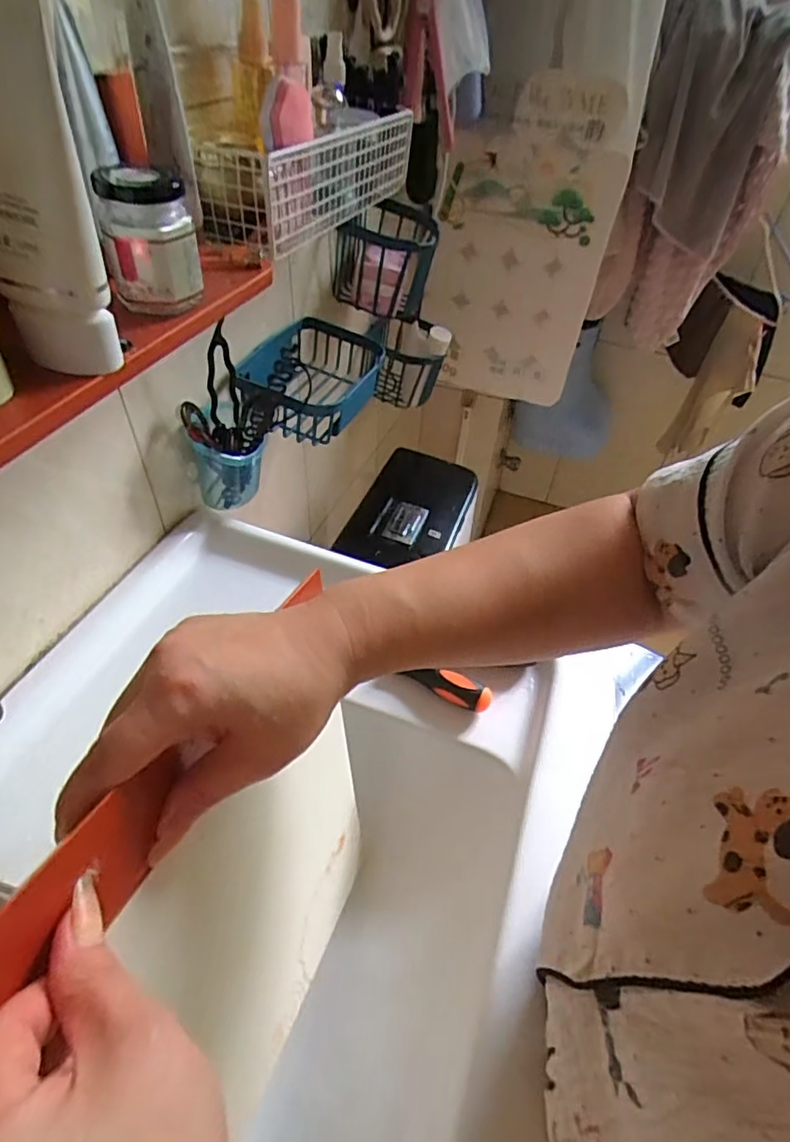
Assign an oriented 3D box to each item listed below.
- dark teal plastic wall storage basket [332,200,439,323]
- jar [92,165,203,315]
[{"bbox_3d":[-0.014,-0.426,0.798,0.135,0.111,0.133,2,46,-1],"label":"dark teal plastic wall storage basket"},{"bbox_3d":[-0.144,-0.196,0.345,0.044,0.068,0.045,2,46,-2],"label":"jar"}]

